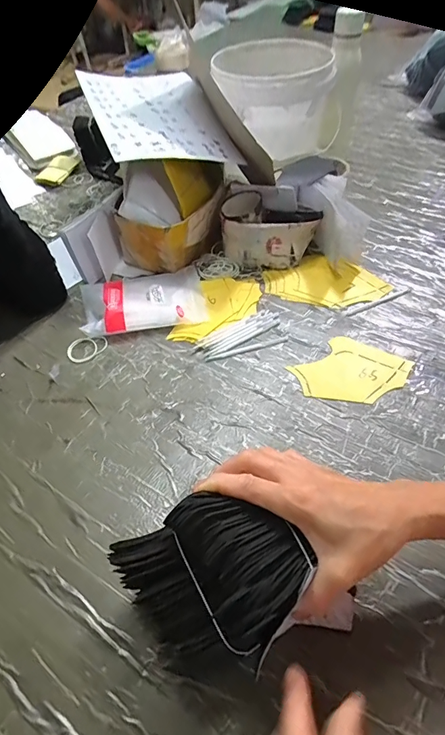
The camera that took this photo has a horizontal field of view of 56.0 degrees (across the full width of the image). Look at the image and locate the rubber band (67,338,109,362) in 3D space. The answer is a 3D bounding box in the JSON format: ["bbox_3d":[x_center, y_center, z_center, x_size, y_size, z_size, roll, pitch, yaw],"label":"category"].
[{"bbox_3d":[-0.184,-0.025,0.567,0.054,0.004,0.041,-4,50,0],"label":"rubber band"}]

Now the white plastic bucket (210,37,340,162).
[{"bbox_3d":[0.099,-0.475,0.741,0.207,0.136,0.192,3,50,6],"label":"white plastic bucket"}]

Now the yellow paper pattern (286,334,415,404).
[{"bbox_3d":[0.158,0.004,0.515,0.119,0.005,0.101,-34,56,-23],"label":"yellow paper pattern"}]

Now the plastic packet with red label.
[{"bbox_3d":[-0.114,-0.105,0.614,0.174,0.031,0.122,-9,50,-4],"label":"plastic packet with red label"}]

